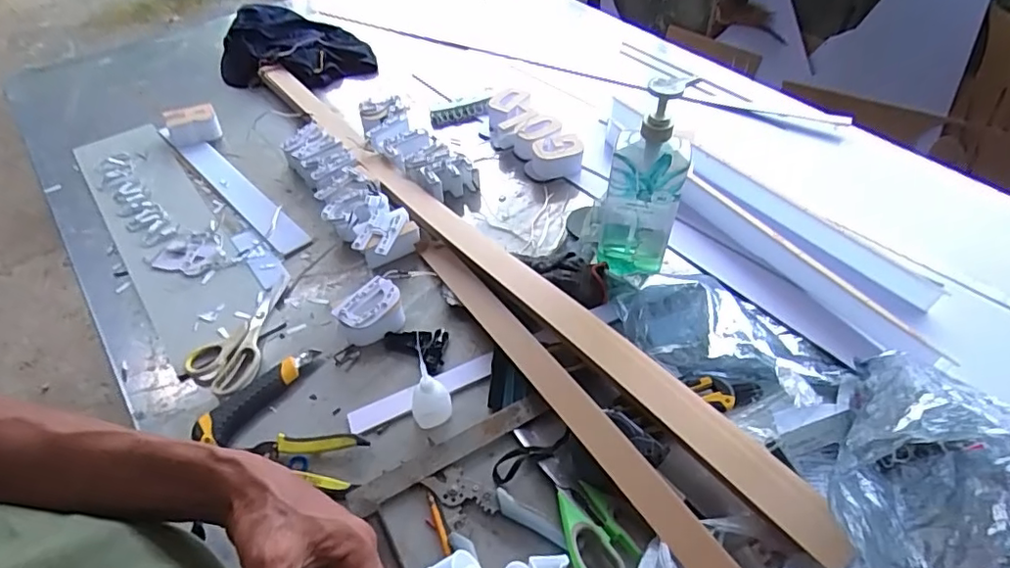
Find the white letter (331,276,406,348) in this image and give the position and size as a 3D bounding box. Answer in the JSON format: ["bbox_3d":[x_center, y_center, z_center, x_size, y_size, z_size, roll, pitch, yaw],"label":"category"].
[{"bbox_3d":[-0.174,0.036,0.721,0.087,0.047,0.064,-33,55,-23],"label":"white letter"}]

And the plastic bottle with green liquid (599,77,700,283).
[{"bbox_3d":[0.174,-0.125,0.701,0.099,0.276,0.083,12,51,13],"label":"plastic bottle with green liquid"}]

